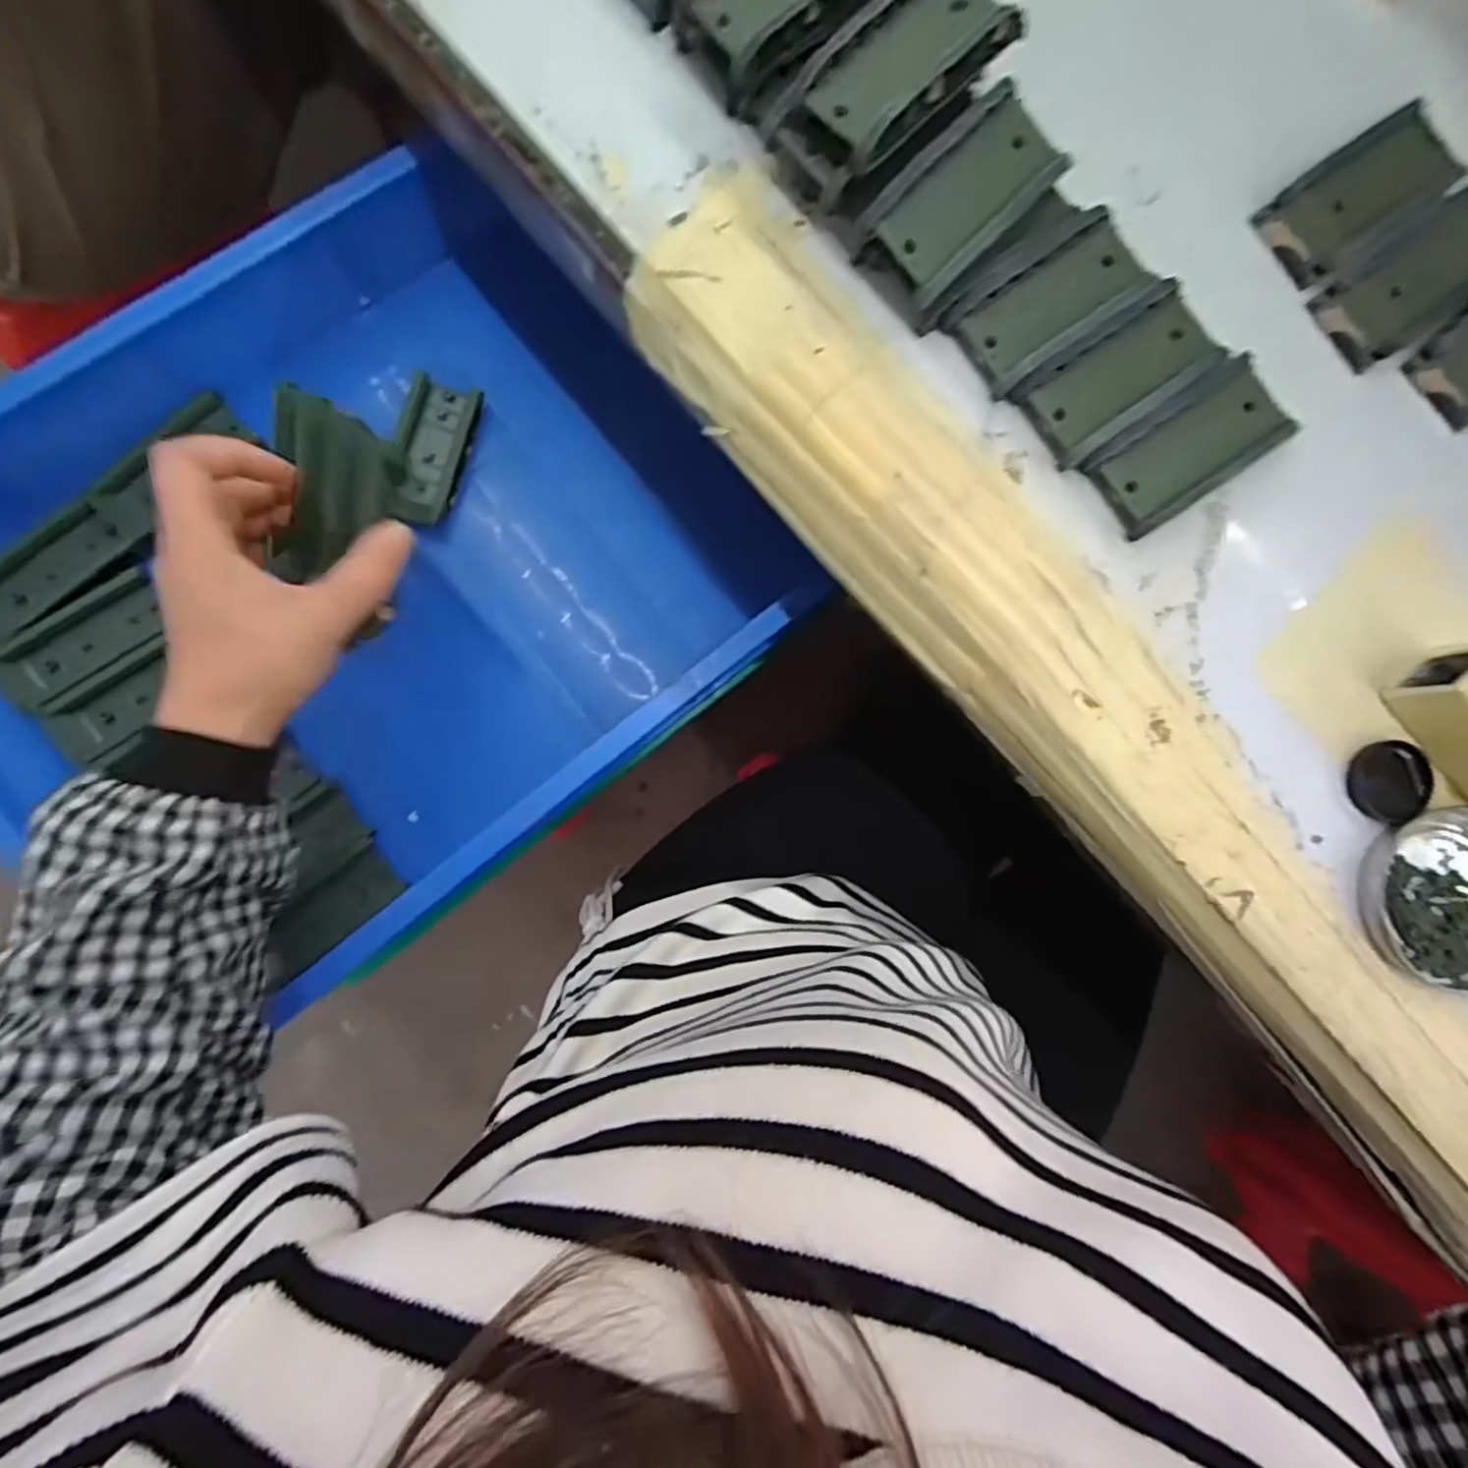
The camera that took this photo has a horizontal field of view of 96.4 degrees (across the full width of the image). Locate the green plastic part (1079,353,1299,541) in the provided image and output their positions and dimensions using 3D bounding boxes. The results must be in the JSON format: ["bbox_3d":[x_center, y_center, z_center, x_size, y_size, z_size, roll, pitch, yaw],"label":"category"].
[{"bbox_3d":[0.204,-0.128,0.292,0.087,0.017,0.040,-35,90,-3],"label":"green plastic part"}]

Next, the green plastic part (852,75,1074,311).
[{"bbox_3d":[0.096,-0.227,0.282,0.086,0.029,0.044,-44,91,-3],"label":"green plastic part"}]

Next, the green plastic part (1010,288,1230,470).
[{"bbox_3d":[0.173,-0.158,0.292,0.087,0.013,0.042,-35,90,-3],"label":"green plastic part"}]

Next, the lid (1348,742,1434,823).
[{"bbox_3d":[0.295,0.021,0.296,0.033,0.005,0.037,25,87,-2],"label":"lid"}]

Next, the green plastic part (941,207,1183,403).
[{"bbox_3d":[0.144,-0.191,0.290,0.088,0.015,0.048,-36,90,-3],"label":"green plastic part"}]

